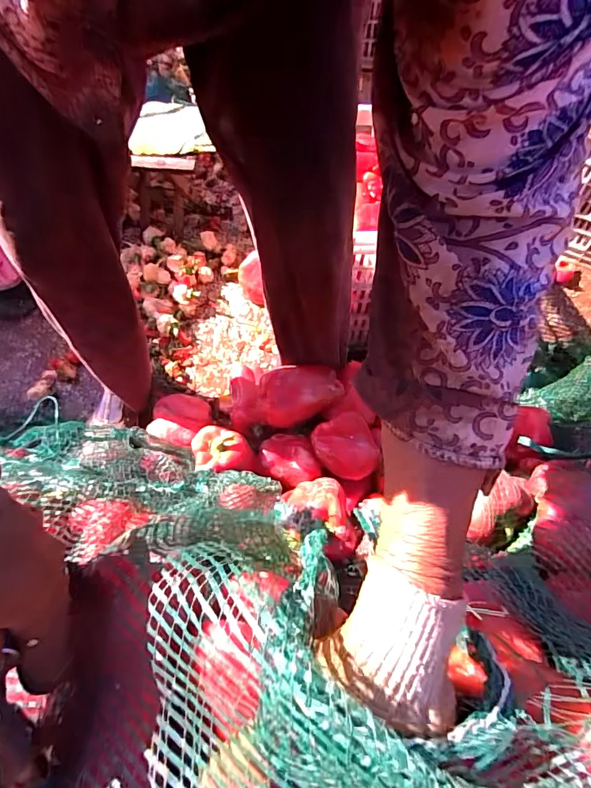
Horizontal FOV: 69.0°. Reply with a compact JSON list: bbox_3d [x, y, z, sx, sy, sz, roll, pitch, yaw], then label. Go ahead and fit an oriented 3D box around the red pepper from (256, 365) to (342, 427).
[{"bbox_3d":[0.007,-0.001,0.740,0.137,0.073,0.077,-8,56,-7],"label":"red pepper"}]

